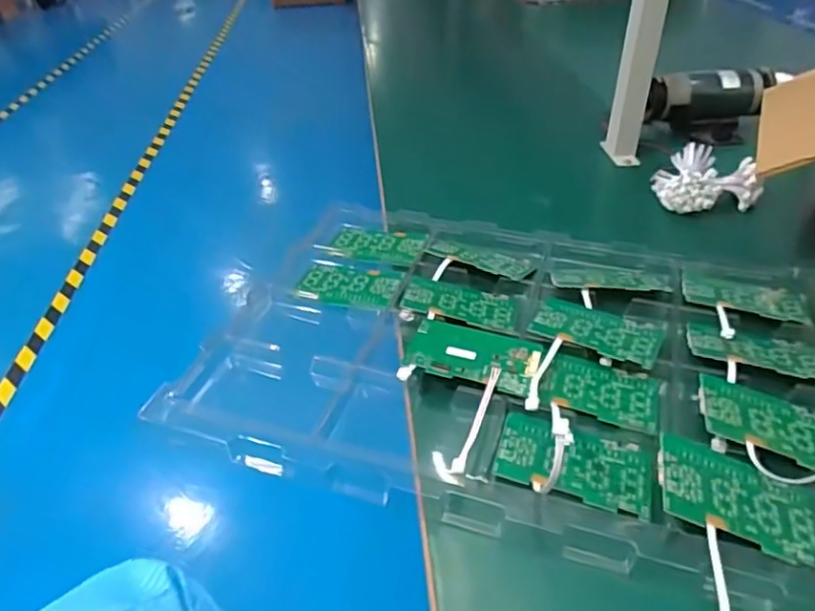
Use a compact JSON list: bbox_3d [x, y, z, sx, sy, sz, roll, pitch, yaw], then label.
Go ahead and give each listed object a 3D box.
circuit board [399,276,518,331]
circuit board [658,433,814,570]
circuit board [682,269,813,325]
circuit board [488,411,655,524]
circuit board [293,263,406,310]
[{"bbox_3d":[0.064,-0.004,0.726,0.131,0.006,0.085,15,30,8],"label":"circuit board"},{"bbox_3d":[0.269,0.157,0.496,0.130,0.005,0.080,21,41,4],"label":"circuit board"},{"bbox_3d":[0.400,-0.010,0.727,0.138,0.006,0.090,13,28,13],"label":"circuit board"},{"bbox_3d":[0.148,0.137,0.541,0.131,0.007,0.080,11,40,16],"label":"circuit board"},{"bbox_3d":[-0.073,-0.026,0.766,0.129,0.008,0.078,7,39,12],"label":"circuit board"}]

